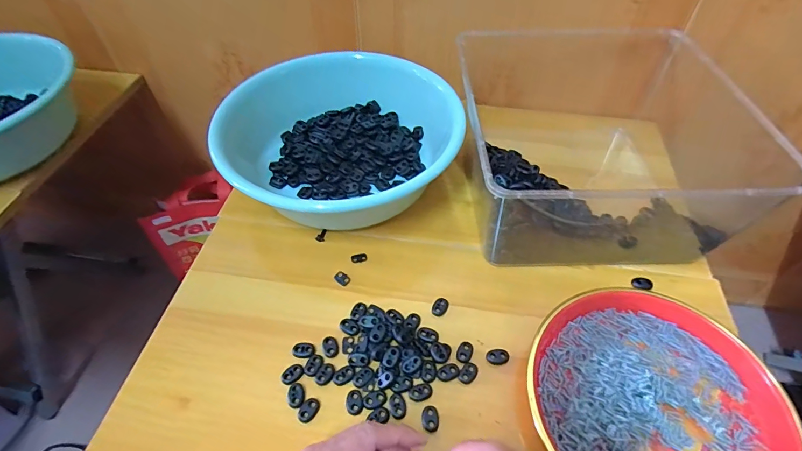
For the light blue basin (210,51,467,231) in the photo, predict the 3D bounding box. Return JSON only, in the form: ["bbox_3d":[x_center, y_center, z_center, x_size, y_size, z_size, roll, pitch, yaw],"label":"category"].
[{"bbox_3d":[-0.075,-0.111,0.545,0.292,0.106,0.251,-5,52,-3],"label":"light blue basin"}]

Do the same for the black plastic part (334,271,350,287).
[{"bbox_3d":[-0.067,0.061,0.477,0.019,0.004,0.014,32,58,23],"label":"black plastic part"}]

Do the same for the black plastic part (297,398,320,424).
[{"bbox_3d":[-0.086,0.171,0.386,0.015,0.004,0.022,29,57,22],"label":"black plastic part"}]

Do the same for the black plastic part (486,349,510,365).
[{"bbox_3d":[0.097,0.132,0.418,0.023,0.004,0.016,1,51,1],"label":"black plastic part"}]

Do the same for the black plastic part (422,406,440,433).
[{"bbox_3d":[0.027,0.177,0.381,0.015,0.006,0.022,-1,51,0],"label":"black plastic part"}]

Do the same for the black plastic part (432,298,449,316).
[{"bbox_3d":[0.043,0.089,0.452,0.015,0.005,0.022,19,54,15],"label":"black plastic part"}]

